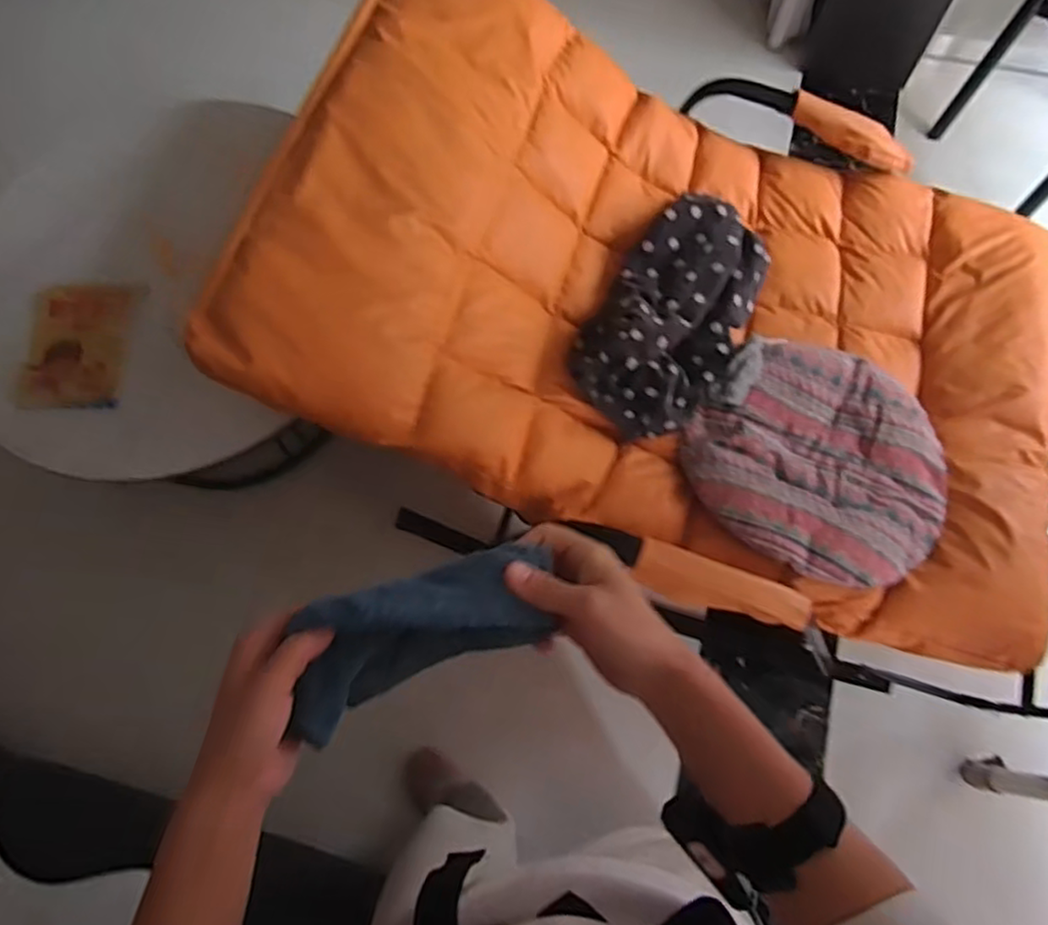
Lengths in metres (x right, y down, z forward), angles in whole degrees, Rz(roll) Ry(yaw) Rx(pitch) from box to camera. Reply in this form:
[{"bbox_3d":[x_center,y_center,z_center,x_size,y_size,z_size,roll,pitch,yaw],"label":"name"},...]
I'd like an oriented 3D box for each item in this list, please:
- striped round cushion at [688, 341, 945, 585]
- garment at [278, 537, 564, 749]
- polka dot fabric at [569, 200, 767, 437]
[{"bbox_3d":[0.479,-0.001,1.068,0.374,0.055,0.377,-1,70,2],"label":"striped round cushion"},{"bbox_3d":[-0.067,0.103,0.426,0.168,0.047,0.072,-25,71,-4],"label":"garment"},{"bbox_3d":[0.249,-0.254,1.105,0.226,0.140,0.428,27,73,12],"label":"polka dot fabric"}]

